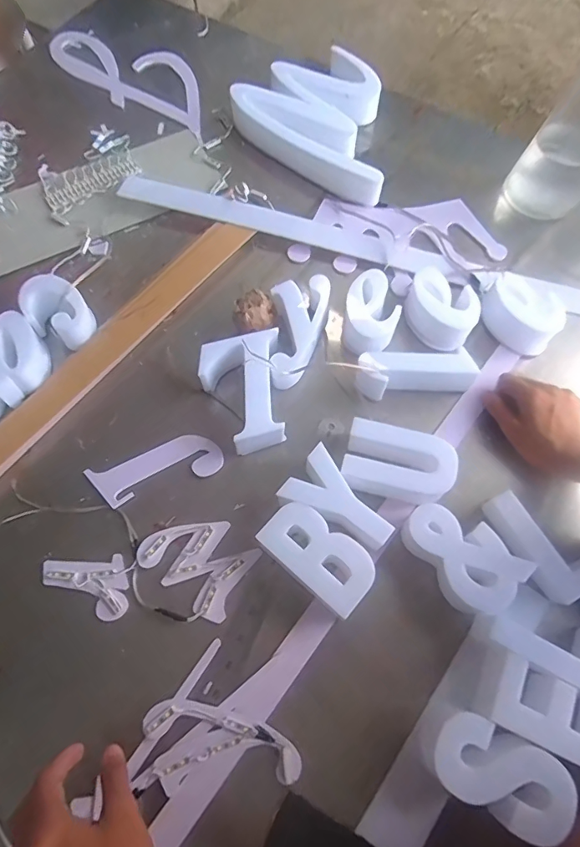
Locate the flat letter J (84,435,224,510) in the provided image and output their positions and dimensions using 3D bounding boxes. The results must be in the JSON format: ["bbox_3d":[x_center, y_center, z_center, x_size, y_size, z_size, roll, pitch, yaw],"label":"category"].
[{"bbox_3d":[-0.143,0.048,0.505,0.139,0.004,0.053,-19,67,-8],"label":"flat letter J"}]

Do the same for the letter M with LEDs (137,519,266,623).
[{"bbox_3d":[-0.090,0.132,0.466,0.104,0.009,0.079,35,71,15],"label":"letter M with LEDs"}]

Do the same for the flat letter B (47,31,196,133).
[{"bbox_3d":[-0.256,-0.578,0.774,0.339,0.013,0.144,34,70,14],"label":"flat letter B"}]

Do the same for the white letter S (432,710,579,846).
[{"bbox_3d":[0.170,0.285,0.386,0.108,0.037,0.062,26,69,12],"label":"white letter S"}]

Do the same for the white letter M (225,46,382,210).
[{"bbox_3d":[0.074,-0.452,0.692,0.259,0.043,0.207,37,71,15],"label":"white letter M"}]

